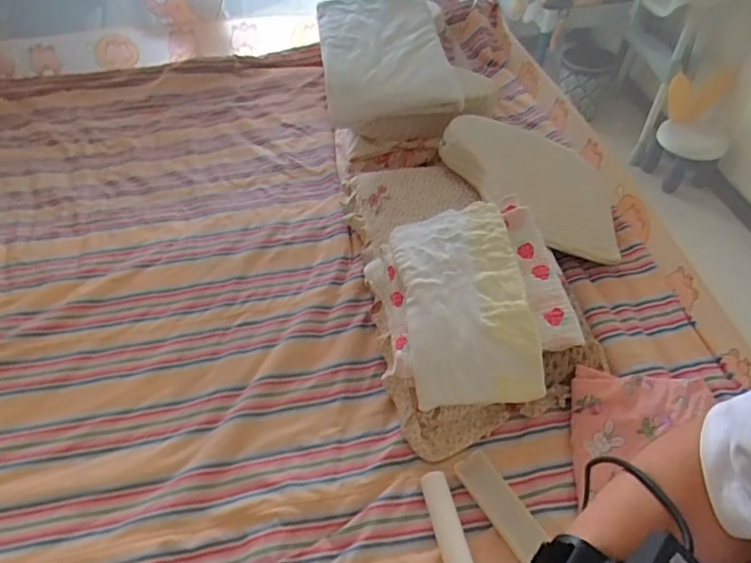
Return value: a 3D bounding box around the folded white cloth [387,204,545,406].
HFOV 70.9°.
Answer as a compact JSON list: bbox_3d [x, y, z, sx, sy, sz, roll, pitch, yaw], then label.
[{"bbox_3d":[0.154,0.032,0.996,0.246,0.112,0.384,-6,49,-4],"label":"folded white cloth"}]

